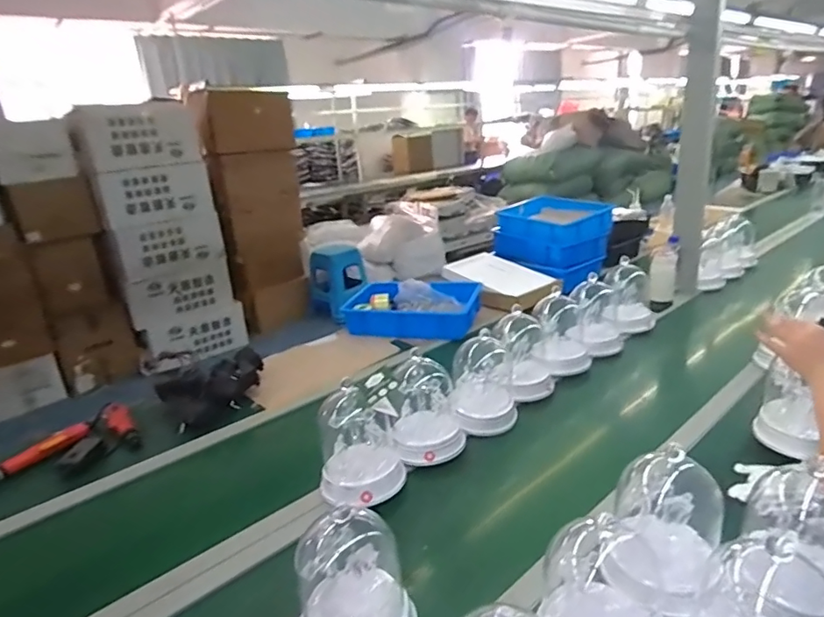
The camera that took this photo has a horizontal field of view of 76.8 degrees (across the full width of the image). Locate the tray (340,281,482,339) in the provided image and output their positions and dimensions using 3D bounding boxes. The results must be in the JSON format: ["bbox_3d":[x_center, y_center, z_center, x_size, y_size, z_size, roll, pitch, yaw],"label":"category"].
[{"bbox_3d":[0.003,-0.001,1.751,0.448,0.117,0.281,-3,20,4],"label":"tray"}]

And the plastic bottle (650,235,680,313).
[{"bbox_3d":[0.837,-0.114,1.725,0.074,0.265,0.087,9,-9,33],"label":"plastic bottle"}]

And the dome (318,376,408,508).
[{"bbox_3d":[-0.093,0.236,0.916,0.149,0.170,0.124,-7,20,-7],"label":"dome"}]

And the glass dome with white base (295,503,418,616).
[{"bbox_3d":[-0.078,0.329,0.640,0.145,0.193,0.145,-9,20,-12],"label":"glass dome with white base"}]

